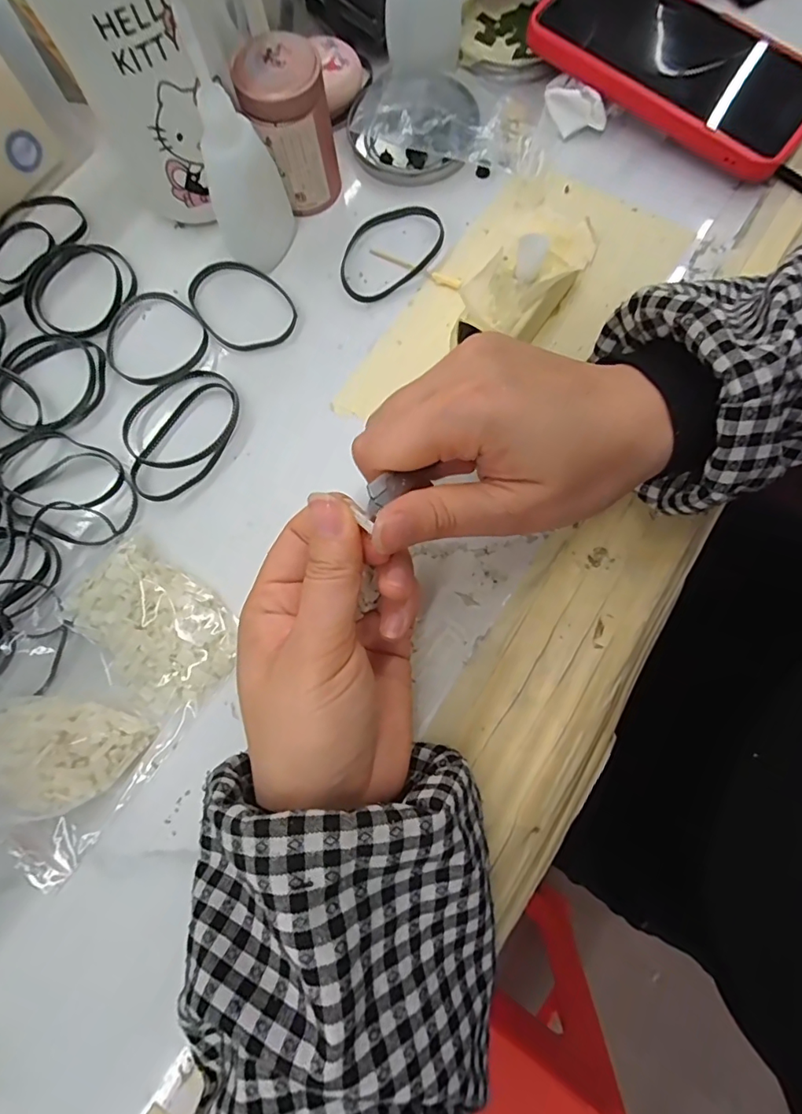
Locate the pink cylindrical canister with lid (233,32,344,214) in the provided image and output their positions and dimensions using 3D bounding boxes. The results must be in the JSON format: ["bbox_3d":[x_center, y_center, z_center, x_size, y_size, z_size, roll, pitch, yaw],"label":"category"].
[{"bbox_3d":[-0.061,-0.236,0.276,0.043,0.065,0.043,-1,77,3],"label":"pink cylindrical canister with lid"}]

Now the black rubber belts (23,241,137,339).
[{"bbox_3d":[-0.190,-0.159,0.294,0.061,0.007,0.064,-1,77,3],"label":"black rubber belts"}]

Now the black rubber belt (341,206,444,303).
[{"bbox_3d":[-0.008,-0.181,0.294,0.072,0.006,0.048,-37,75,-4],"label":"black rubber belt"}]

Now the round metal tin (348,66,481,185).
[{"bbox_3d":[0.011,-0.266,0.303,0.071,0.014,0.078,-1,77,3],"label":"round metal tin"}]

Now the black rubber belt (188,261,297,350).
[{"bbox_3d":[-0.093,-0.146,0.288,0.069,0.004,0.047,37,82,11],"label":"black rubber belt"}]

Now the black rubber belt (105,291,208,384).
[{"bbox_3d":[-0.141,-0.124,0.286,0.063,0.006,0.056,41,83,11],"label":"black rubber belt"}]

